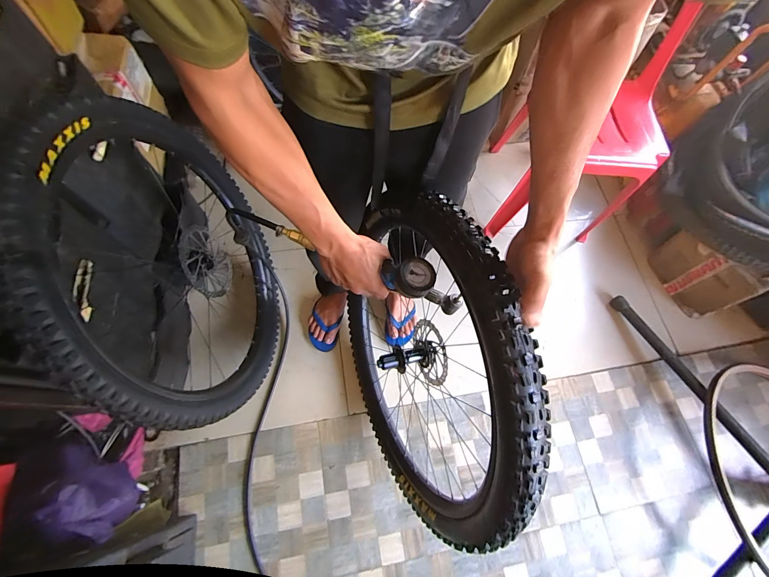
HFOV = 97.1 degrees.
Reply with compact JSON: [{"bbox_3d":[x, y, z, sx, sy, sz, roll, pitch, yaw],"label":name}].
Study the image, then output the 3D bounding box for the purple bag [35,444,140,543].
[{"bbox_3d":[-0.652,0.448,0.749,0.224,0.201,0.080,39,71,11],"label":"purple bag"}]

